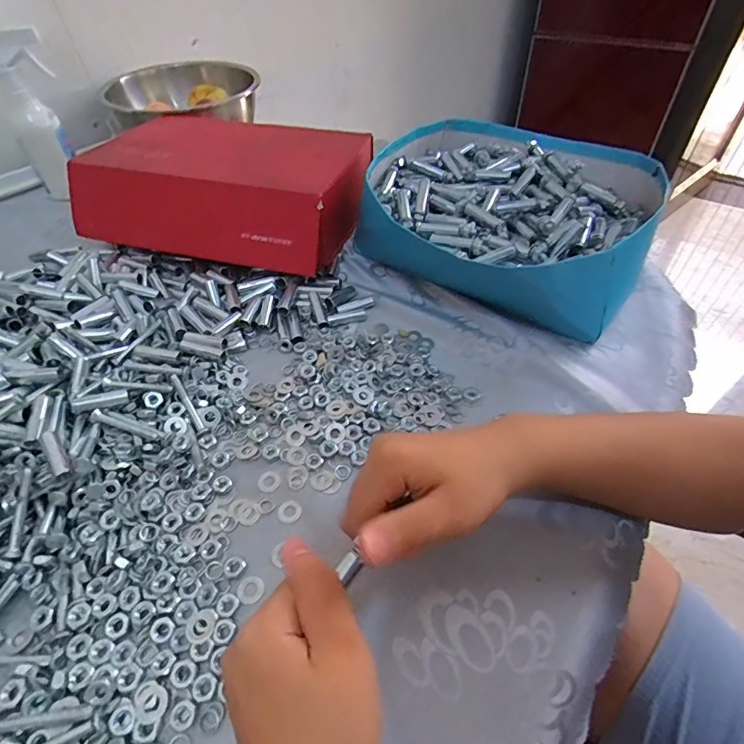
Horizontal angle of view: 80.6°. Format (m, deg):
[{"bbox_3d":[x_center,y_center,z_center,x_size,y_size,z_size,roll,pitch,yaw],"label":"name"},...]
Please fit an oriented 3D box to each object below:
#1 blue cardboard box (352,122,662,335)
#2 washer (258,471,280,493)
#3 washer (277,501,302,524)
[{"bbox_3d":[0.143,-0.171,0.479,0.282,0.087,0.270,24,53,22],"label":"blue cardboard box"},{"bbox_3d":[-0.076,0.080,0.322,0.016,0.004,0.016,-1,48,1],"label":"washer"},{"bbox_3d":[-0.058,0.098,0.307,0.016,0.004,0.016,-1,48,1],"label":"washer"}]

